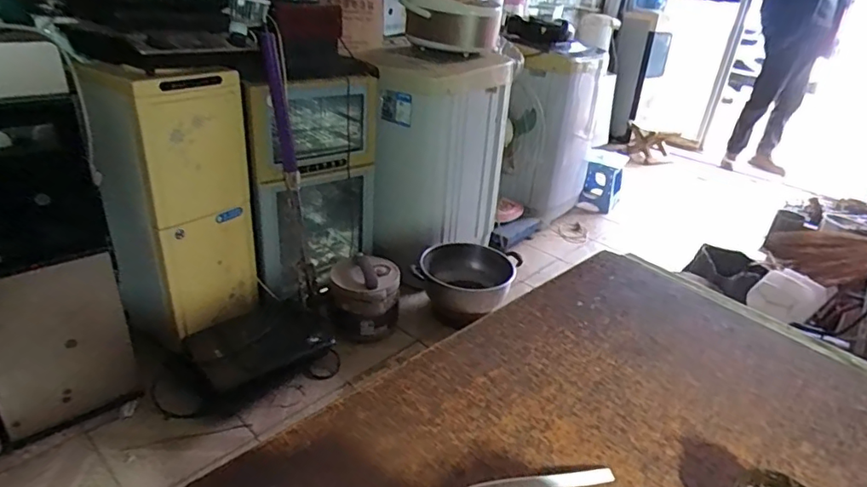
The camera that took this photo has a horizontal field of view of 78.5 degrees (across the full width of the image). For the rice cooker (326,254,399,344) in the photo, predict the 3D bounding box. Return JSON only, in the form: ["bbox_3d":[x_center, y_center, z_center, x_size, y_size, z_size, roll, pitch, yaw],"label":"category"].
[{"bbox_3d":[-0.214,0.171,1.648,0.218,0.189,0.207,1,29,-7],"label":"rice cooker"}]

